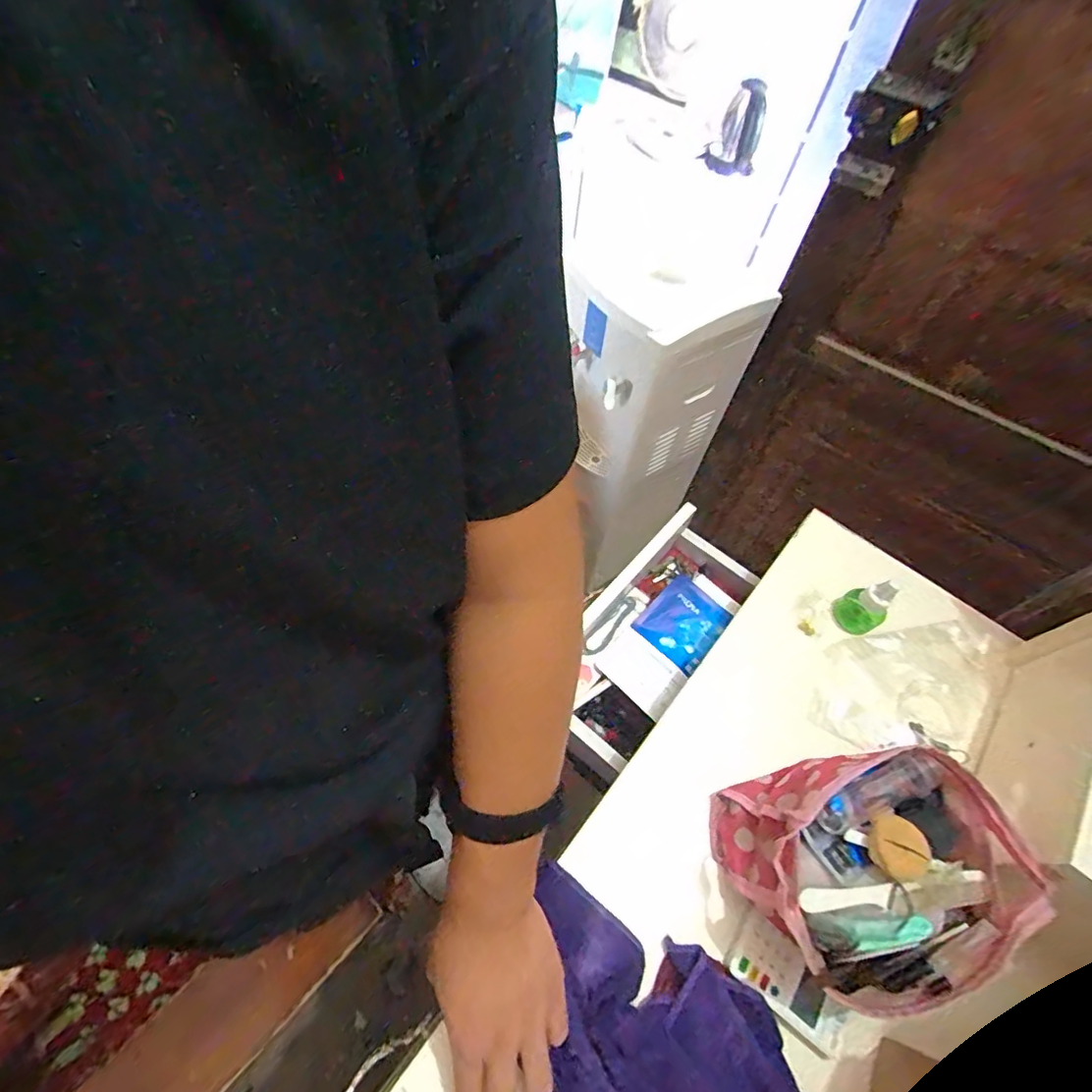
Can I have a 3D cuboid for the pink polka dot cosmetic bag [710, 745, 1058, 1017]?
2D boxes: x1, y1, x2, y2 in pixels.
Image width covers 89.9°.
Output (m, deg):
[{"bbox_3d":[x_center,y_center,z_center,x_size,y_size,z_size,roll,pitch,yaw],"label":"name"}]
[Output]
[{"bbox_3d":[0.246,0.246,0.422,0.186,0.091,0.161,-11,60,-13],"label":"pink polka dot cosmetic bag"}]

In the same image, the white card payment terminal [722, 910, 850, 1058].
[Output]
[{"bbox_3d":[0.184,0.330,0.412,0.090,0.020,0.047,37,85,24],"label":"white card payment terminal"}]

